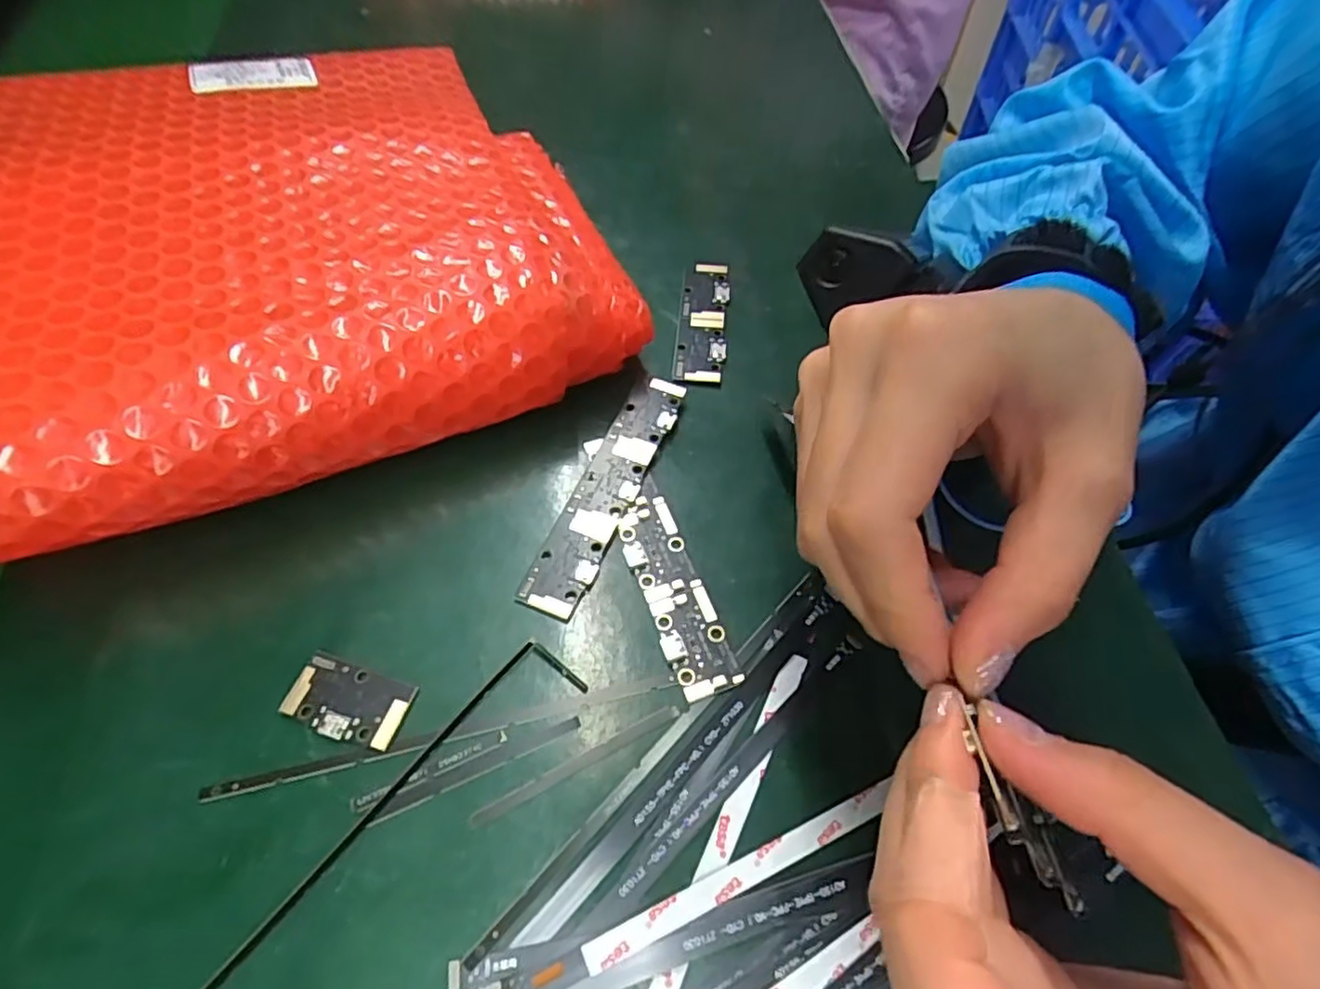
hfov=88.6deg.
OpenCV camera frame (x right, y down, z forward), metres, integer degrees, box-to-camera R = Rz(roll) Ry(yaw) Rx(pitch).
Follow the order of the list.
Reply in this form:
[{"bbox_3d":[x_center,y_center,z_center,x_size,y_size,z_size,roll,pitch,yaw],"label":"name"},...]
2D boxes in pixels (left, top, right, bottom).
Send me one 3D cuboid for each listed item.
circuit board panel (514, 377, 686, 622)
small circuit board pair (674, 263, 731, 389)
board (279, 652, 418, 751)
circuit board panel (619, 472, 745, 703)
[{"bbox_3d":[-0.020,-0.003,0.259,0.022,0.004,0.110,20,61,11],"label":"circuit board panel"},{"bbox_3d":[0.020,-0.079,0.309,0.022,0.006,0.072,5,59,2],"label":"small circuit board pair"},{"bbox_3d":[-0.097,0.064,0.211,0.036,0.004,0.022,17,60,9],"label":"board"},{"bbox_3d":[0.004,0.030,0.238,0.021,0.004,0.082,-18,61,-11],"label":"circuit board panel"}]

